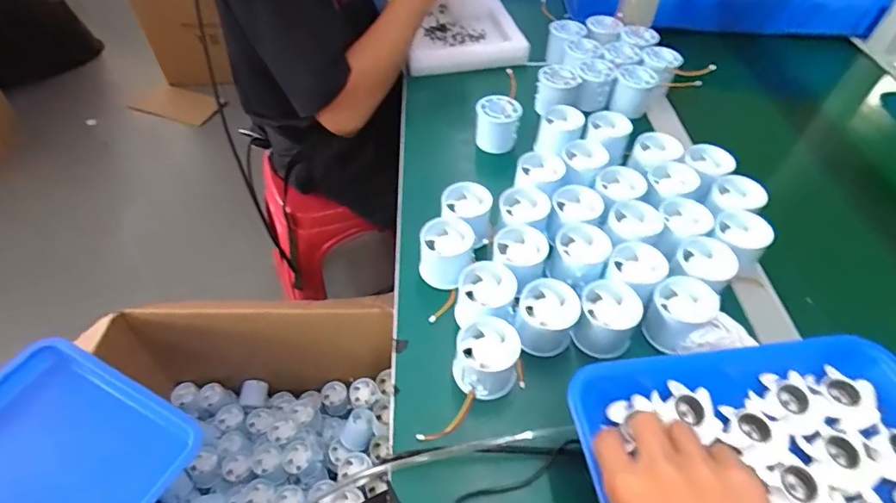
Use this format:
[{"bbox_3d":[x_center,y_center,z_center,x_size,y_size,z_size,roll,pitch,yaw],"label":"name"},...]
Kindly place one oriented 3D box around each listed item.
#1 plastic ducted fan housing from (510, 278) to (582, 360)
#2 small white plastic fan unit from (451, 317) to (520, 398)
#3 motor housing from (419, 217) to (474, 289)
[{"bbox_3d":[0.089,0.060,0.451,0.053,0.045,0.055,1,50,-2],"label":"plastic ducted fan housing"},{"bbox_3d":[0.032,0.094,0.428,0.054,0.050,0.050,1,50,-2],"label":"small white plastic fan unit"},{"bbox_3d":[-0.001,0.002,0.501,0.051,0.051,0.055,2,50,-1],"label":"motor housing"}]

